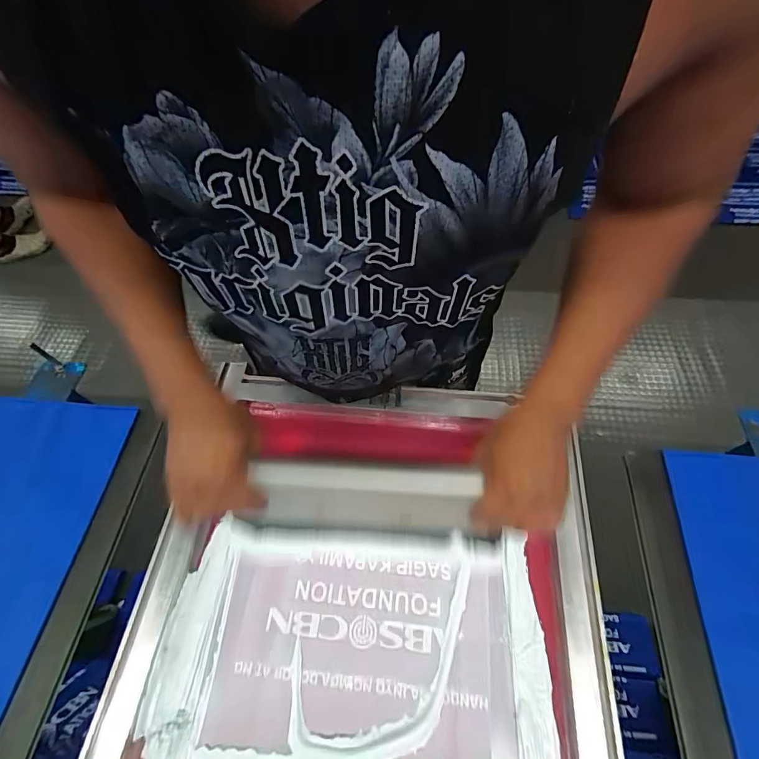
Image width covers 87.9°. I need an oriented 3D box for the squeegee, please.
[{"bbox_3d":[0.008,0.134,0.446,0.230,0.030,0.086,4,95,5],"label":"squeegee"}]

